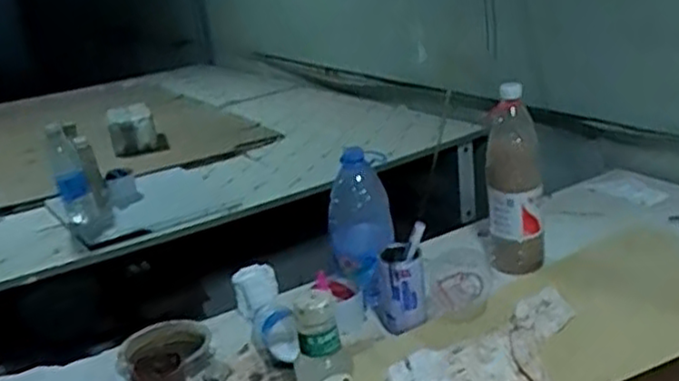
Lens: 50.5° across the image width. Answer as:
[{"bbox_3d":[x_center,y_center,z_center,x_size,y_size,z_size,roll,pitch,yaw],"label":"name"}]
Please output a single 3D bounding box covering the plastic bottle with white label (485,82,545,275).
[{"bbox_3d":[0.279,-0.020,1.149,0.082,0.289,0.091,-3,20,9],"label":"plastic bottle with white label"}]

